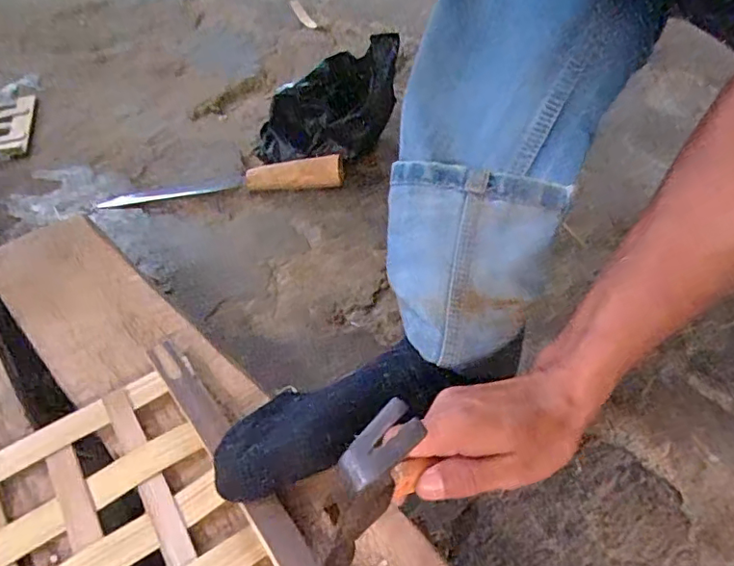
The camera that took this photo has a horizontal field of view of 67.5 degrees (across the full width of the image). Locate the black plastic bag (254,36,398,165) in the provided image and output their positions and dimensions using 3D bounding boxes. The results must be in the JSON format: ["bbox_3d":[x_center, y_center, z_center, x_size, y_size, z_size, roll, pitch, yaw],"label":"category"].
[{"bbox_3d":[-0.062,-0.246,0.783,0.200,0.147,0.114,1,44,2],"label":"black plastic bag"}]

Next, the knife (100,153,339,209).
[{"bbox_3d":[-0.196,-0.139,0.743,0.325,0.039,0.047,-4,44,-3],"label":"knife"}]

